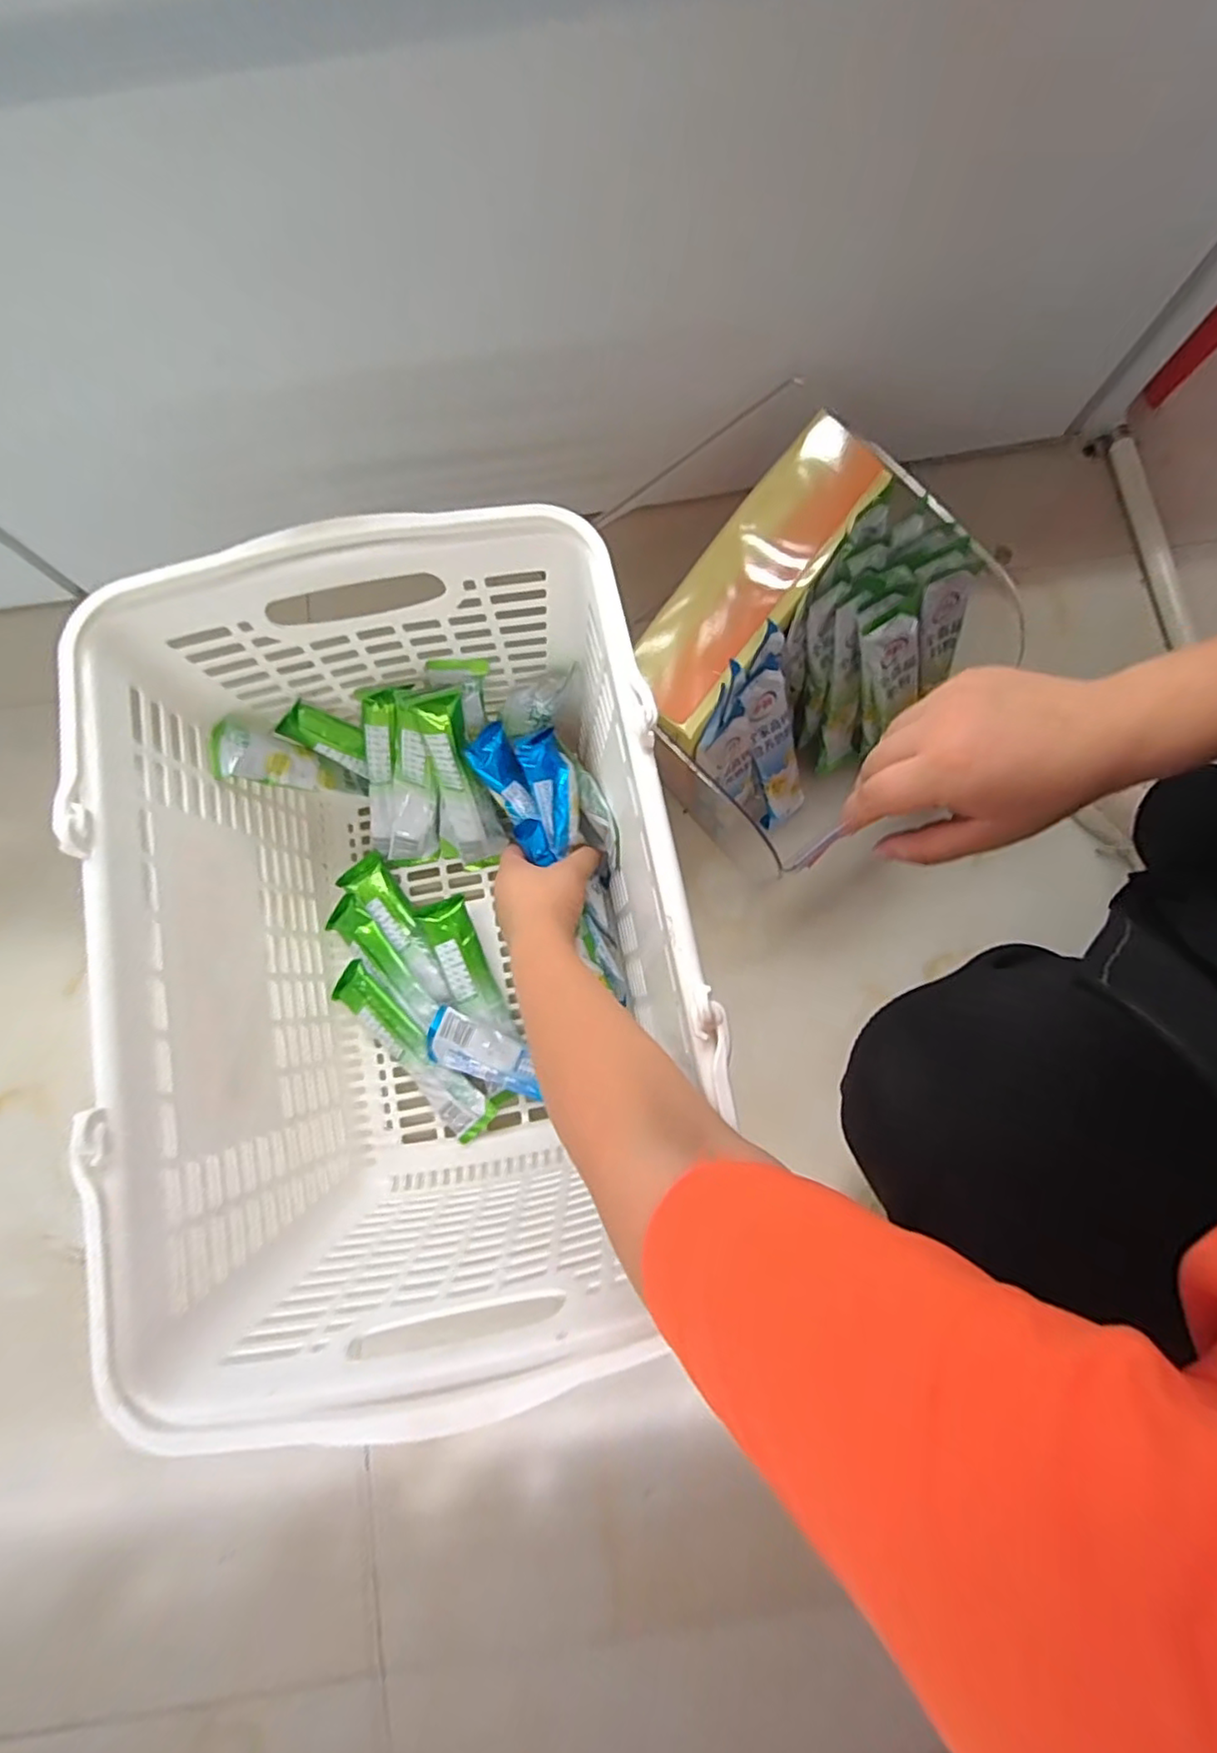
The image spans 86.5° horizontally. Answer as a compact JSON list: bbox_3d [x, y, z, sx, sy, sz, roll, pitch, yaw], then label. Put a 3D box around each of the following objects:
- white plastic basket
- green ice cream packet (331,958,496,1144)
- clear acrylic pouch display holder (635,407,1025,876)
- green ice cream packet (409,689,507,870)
[{"bbox_3d":[-0.114,0.038,0.436,0.305,0.229,0.434,-11,80,-2],"label":"white plastic basket"},{"bbox_3d":[-0.156,0.138,0.510,0.164,0.014,0.041,44,108,7],"label":"green ice cream packet"},{"bbox_3d":[0.147,-0.160,0.509,0.184,0.158,0.254,33,81,6],"label":"clear acrylic pouch display holder"},{"bbox_3d":[-0.117,-0.070,0.511,0.047,0.157,0.022,-8,43,-1],"label":"green ice cream packet"}]

